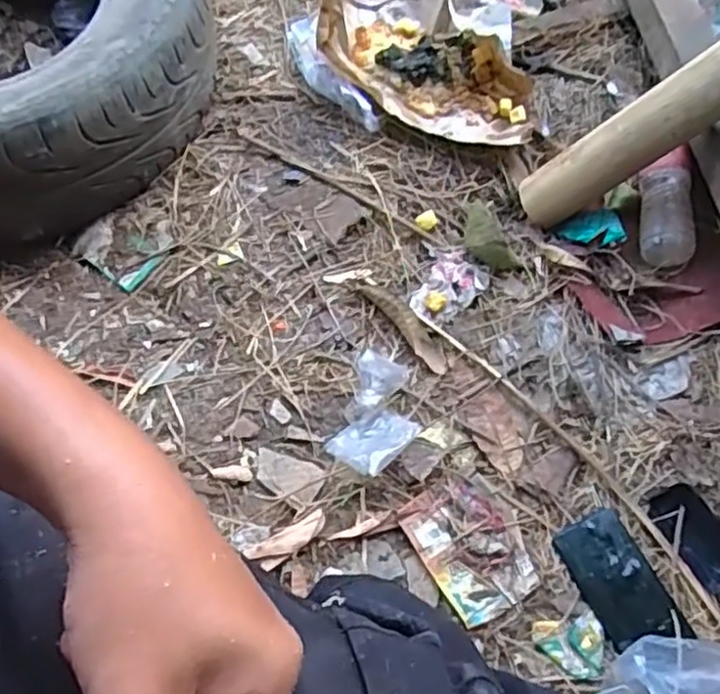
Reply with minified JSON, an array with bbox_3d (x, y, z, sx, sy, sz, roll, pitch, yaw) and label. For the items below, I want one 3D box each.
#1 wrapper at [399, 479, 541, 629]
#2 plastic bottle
[{"bbox_3d":[0.115,0.213,0.736,0.096,0.007,0.136,-28,66,-16],"label":"wrapper"},{"bbox_3d":[0.402,-0.170,0.914,0.065,0.058,0.126,8,61,2],"label":"plastic bottle"}]

